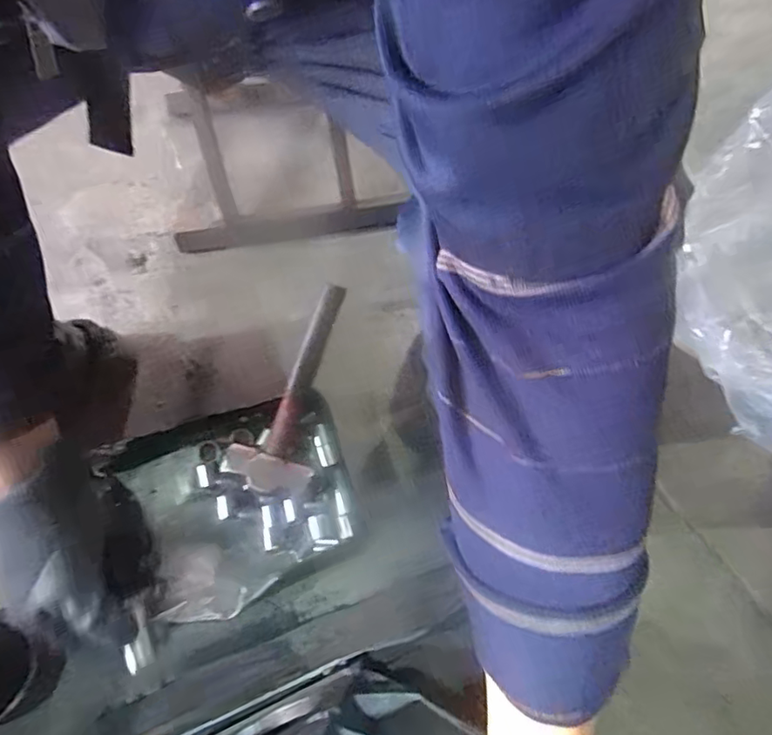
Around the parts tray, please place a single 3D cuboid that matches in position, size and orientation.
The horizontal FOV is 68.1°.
[{"bbox_3d":[-0.179,0.155,0.671,0.273,0.039,0.233,-18,73,-5],"label":"parts tray"}]

